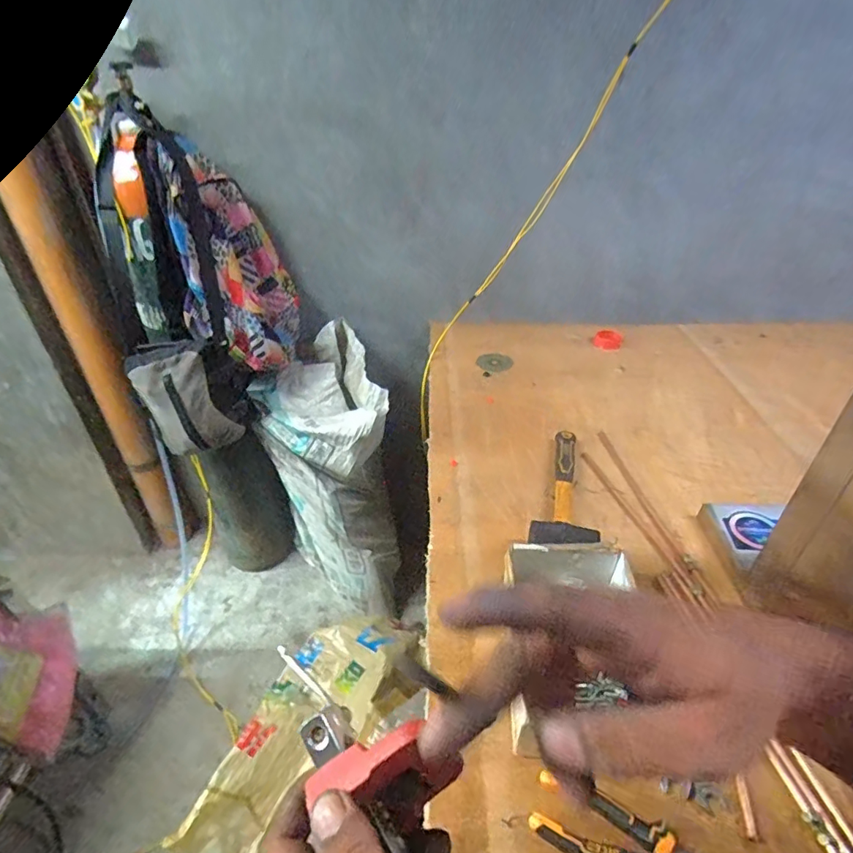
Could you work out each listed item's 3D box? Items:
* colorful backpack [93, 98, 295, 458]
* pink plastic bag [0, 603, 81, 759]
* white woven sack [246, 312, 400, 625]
[{"bbox_3d":[-0.501,-0.308,1.135,0.417,0.646,0.237,-17,39,-22],"label":"colorful backpack"},{"bbox_3d":[-0.921,0.526,1.060,0.304,0.360,0.101,4,2,12],"label":"pink plastic bag"},{"bbox_3d":[-0.278,0.177,1.464,0.320,0.773,0.401,-10,37,-13],"label":"white woven sack"}]

